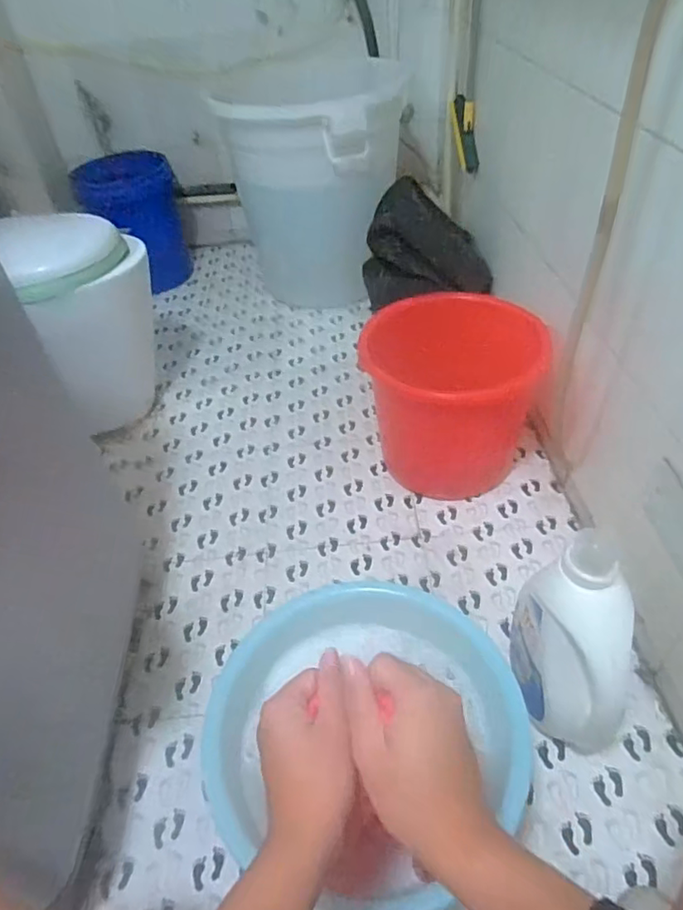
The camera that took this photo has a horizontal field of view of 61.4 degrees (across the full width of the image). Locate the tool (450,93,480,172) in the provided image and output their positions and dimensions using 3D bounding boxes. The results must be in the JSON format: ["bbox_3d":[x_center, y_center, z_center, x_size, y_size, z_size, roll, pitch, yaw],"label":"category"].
[{"bbox_3d":[0.343,-0.889,1.589,0.029,0.208,0.102,-13,3,-6],"label":"tool"}]

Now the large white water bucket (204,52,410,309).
[{"bbox_3d":[-0.072,-0.831,1.767,0.503,0.564,0.471,-2,44,1],"label":"large white water bucket"}]

